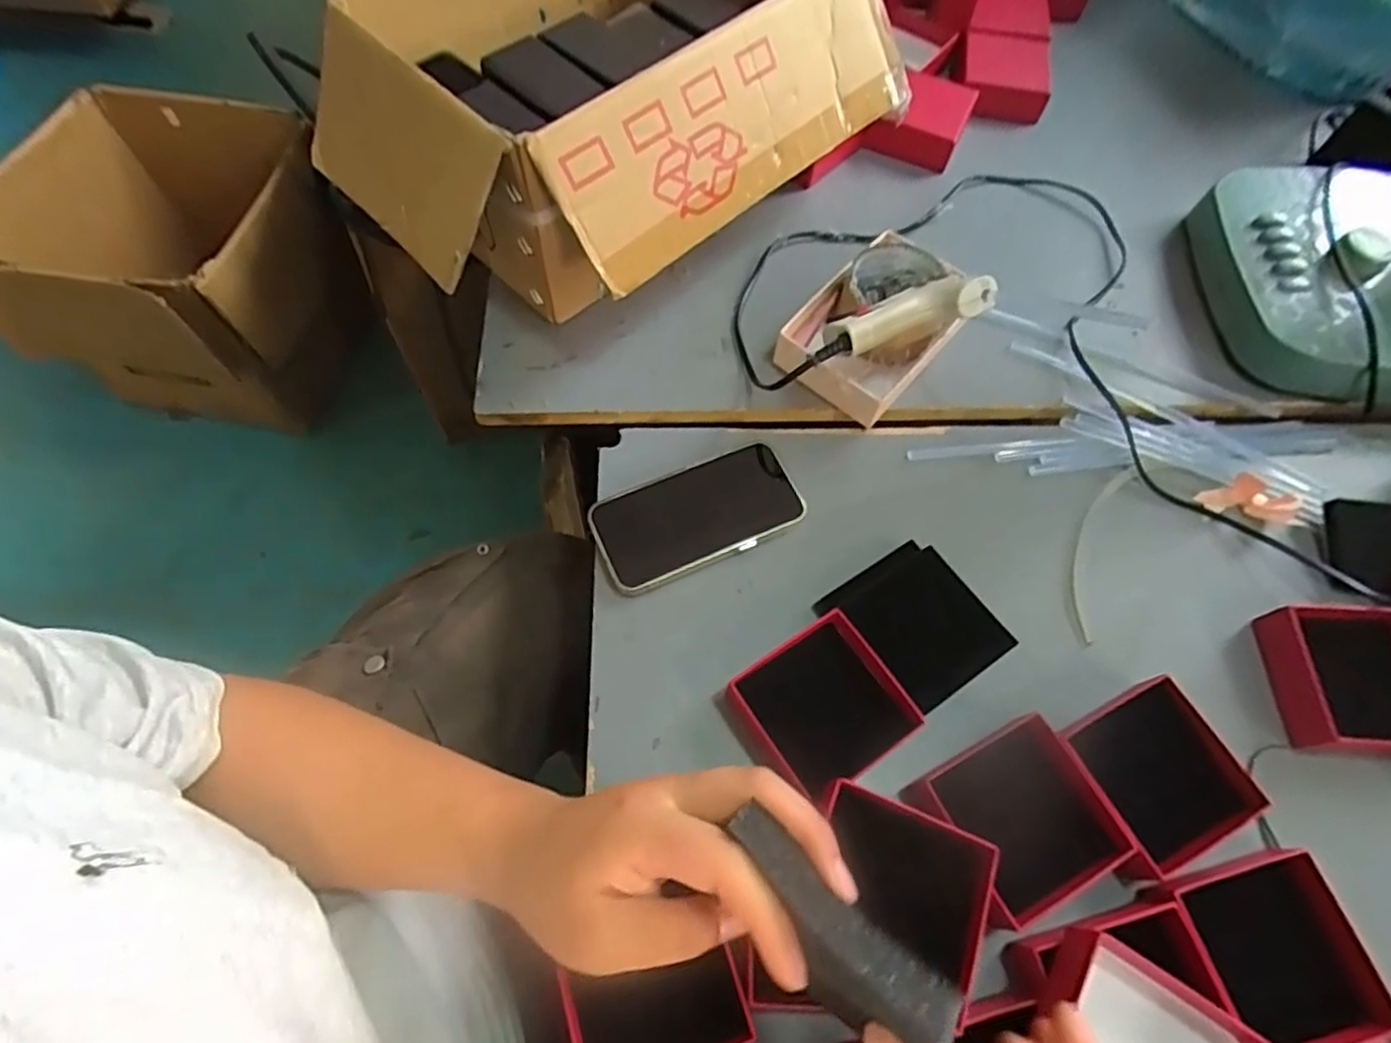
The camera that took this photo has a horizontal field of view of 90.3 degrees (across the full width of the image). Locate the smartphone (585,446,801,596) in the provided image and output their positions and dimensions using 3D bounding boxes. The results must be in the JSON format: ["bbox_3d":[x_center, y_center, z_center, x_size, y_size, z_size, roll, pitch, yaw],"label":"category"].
[{"bbox_3d":[0.001,-0.004,0.499,0.144,0.014,0.073,-21,67,-11],"label":"smartphone"}]

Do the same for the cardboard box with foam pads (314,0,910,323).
[{"bbox_3d":[-0.068,-0.342,0.563,0.306,0.161,0.419,42,70,17],"label":"cardboard box with foam pads"}]

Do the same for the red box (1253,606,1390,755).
[{"bbox_3d":[0.429,0.102,0.448,0.099,0.036,0.095,3,64,0],"label":"red box"}]

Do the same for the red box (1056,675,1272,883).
[{"bbox_3d":[0.273,0.155,0.419,0.096,0.036,0.090,-23,67,-12],"label":"red box"}]

